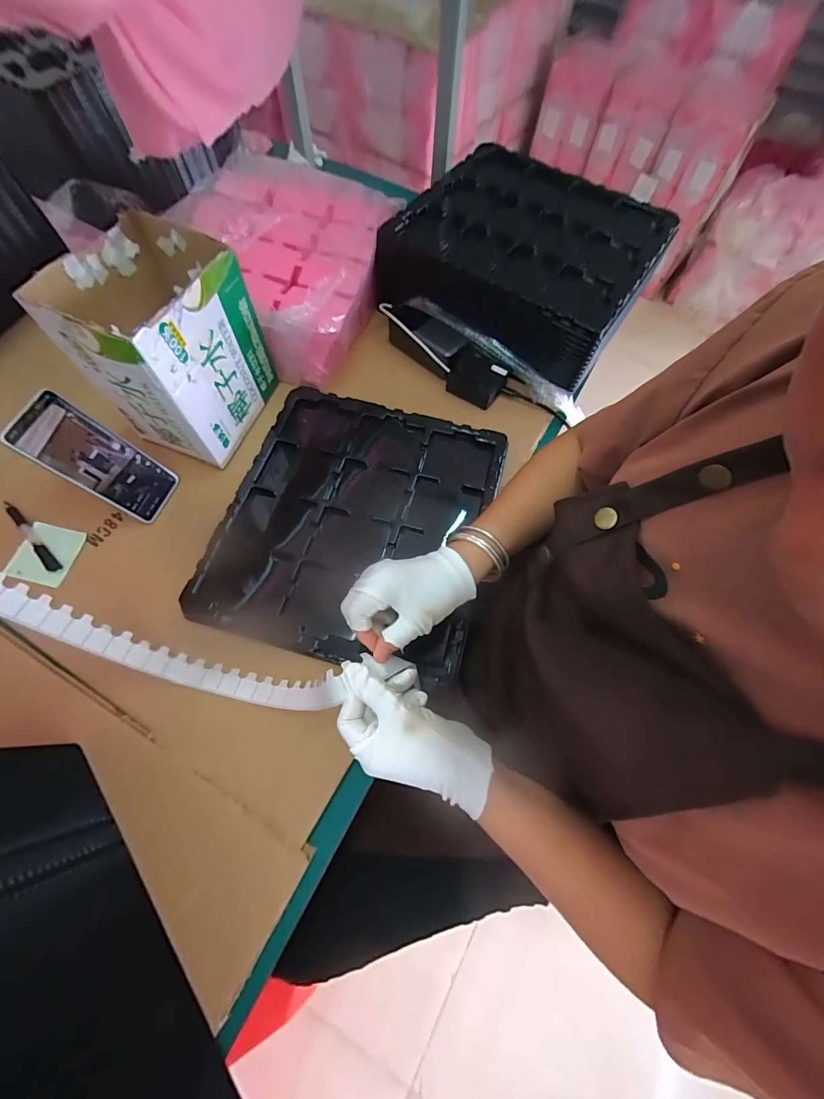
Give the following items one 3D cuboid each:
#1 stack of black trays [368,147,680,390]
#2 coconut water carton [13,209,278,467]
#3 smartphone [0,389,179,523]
[{"bbox_3d":[0.199,-0.512,0.684,0.385,0.096,0.407,32,69,11],"label":"stack of black trays"},{"bbox_3d":[-0.305,-0.262,0.517,0.148,0.200,0.192,19,67,5],"label":"coconut water carton"},{"bbox_3d":[-0.379,-0.107,0.489,0.007,0.167,0.083,4,64,34],"label":"smartphone"}]

